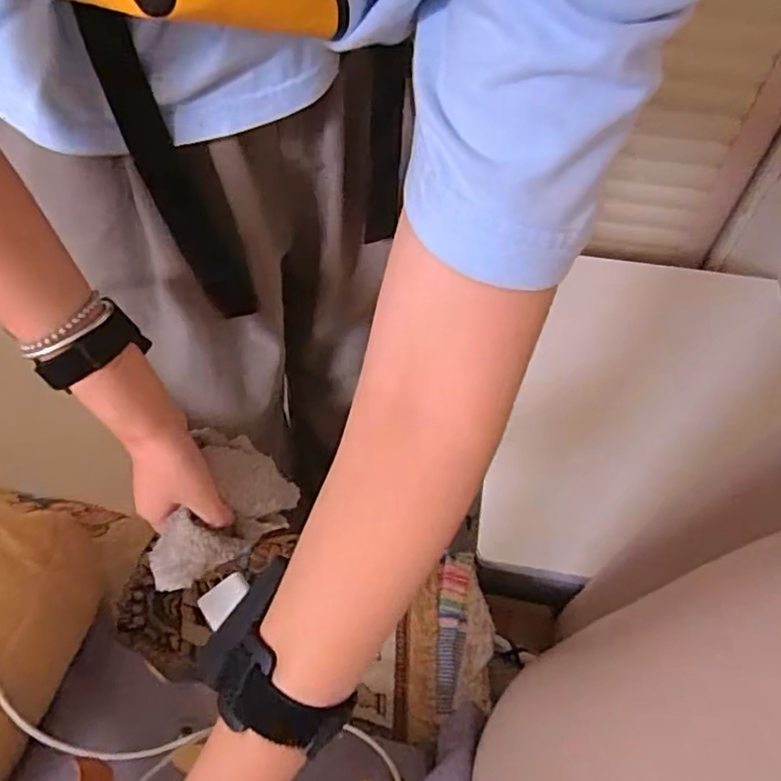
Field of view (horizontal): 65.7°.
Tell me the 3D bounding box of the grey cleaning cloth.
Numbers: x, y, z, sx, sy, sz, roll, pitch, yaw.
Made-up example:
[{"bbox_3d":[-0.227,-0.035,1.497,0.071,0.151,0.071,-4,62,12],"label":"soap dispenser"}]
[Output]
[{"bbox_3d":[-0.126,0.097,0.475,0.079,0.060,0.123,9,55,6],"label":"grey cleaning cloth"}]

